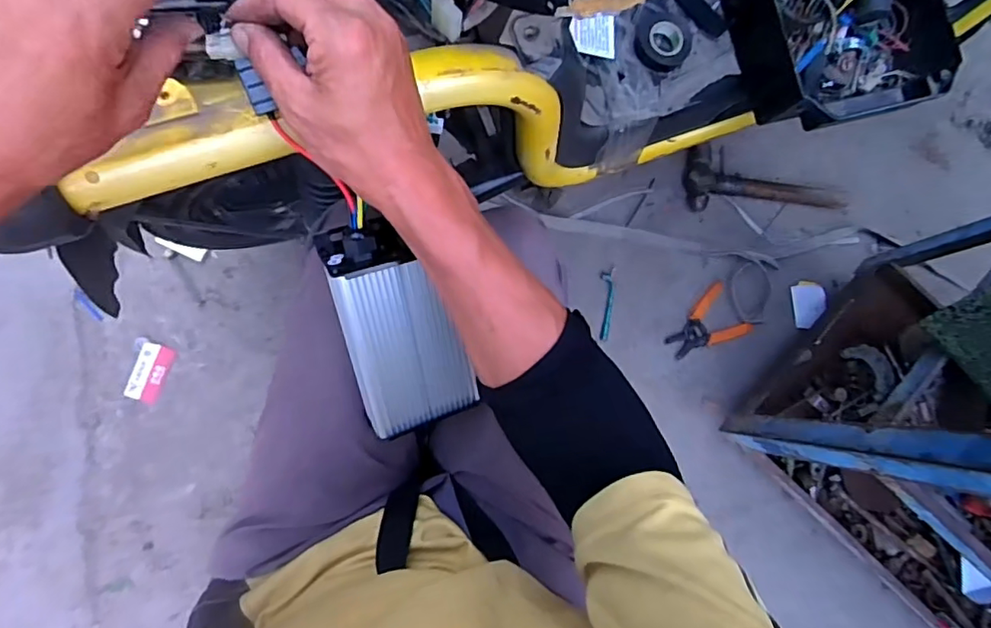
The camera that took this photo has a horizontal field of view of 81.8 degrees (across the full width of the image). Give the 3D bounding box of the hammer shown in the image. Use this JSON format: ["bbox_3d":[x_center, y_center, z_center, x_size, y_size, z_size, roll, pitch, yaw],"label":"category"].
[{"bbox_3d":[0.492,-0.247,1.031,0.302,0.042,0.114,-2,85,-8],"label":"hammer"}]

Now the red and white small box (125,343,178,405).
[{"bbox_3d":[-0.547,0.093,0.906,0.047,0.014,0.091,21,82,-5],"label":"red and white small box"}]

